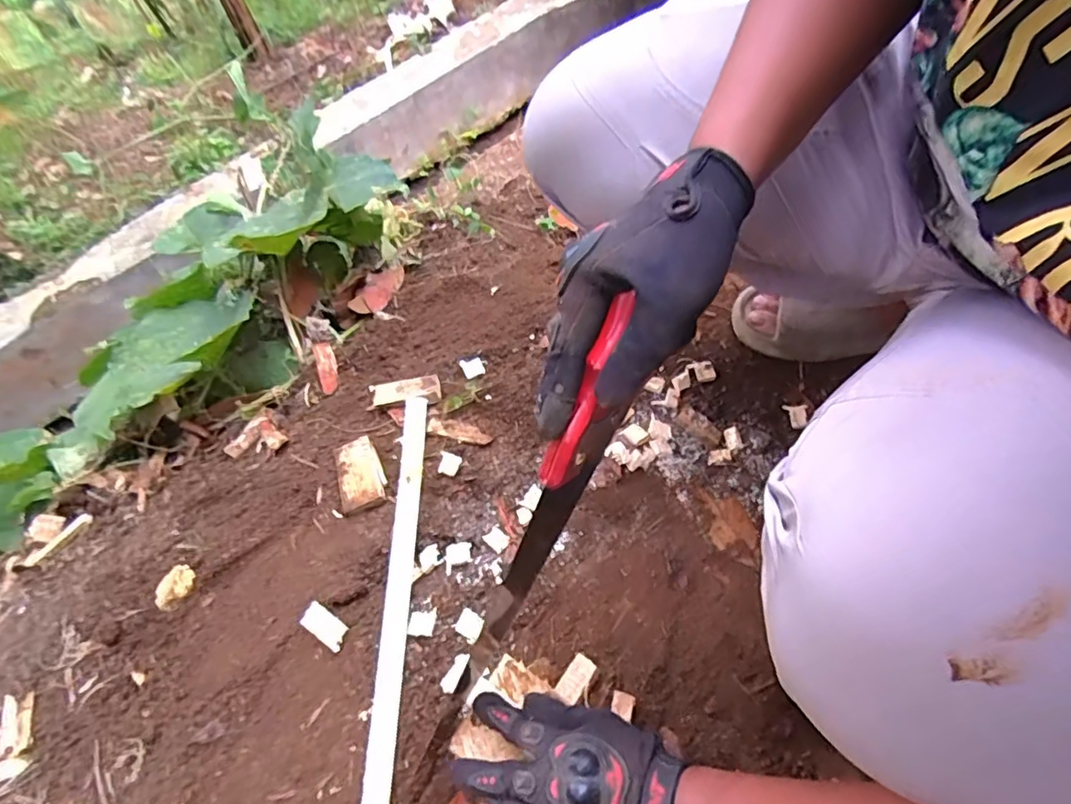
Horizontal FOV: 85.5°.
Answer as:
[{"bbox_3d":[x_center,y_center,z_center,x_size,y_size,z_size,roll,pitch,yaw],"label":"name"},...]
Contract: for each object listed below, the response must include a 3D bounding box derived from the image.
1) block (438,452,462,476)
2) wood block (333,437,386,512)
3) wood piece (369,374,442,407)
[{"bbox_3d":[-0.103,0.075,0.699,0.025,0.004,0.027,12,65,4],"label":"block"},{"bbox_3d":[-0.215,0.084,0.708,0.055,0.021,0.089,-17,66,-10],"label":"wood block"},{"bbox_3d":[-0.177,-0.015,0.773,0.104,0.017,0.037,-6,64,14],"label":"wood piece"}]

